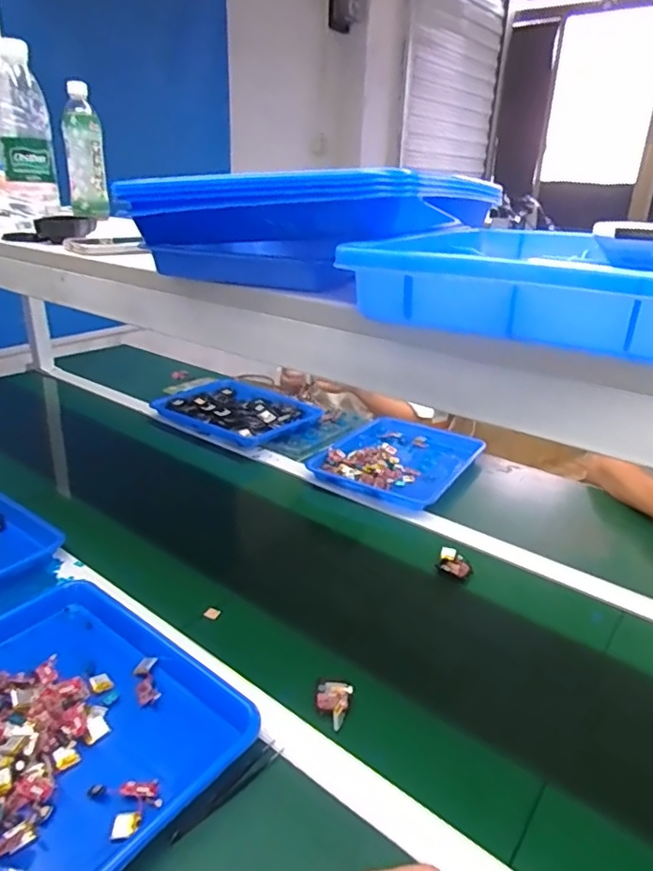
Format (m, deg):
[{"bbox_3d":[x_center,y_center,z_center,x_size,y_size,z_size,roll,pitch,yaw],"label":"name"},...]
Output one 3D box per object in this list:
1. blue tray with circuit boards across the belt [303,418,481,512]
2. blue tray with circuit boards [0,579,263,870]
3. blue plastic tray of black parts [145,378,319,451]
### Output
[{"bbox_3d":[0.146,0.046,1.149,0.259,0.042,0.351,16,27,27],"label":"blue tray with circuit boards across the belt"},{"bbox_3d":[-0.253,0.269,0.548,0.329,0.039,0.258,20,29,34],"label":"blue tray with circuit boards"},{"bbox_3d":[-0.198,-0.061,1.311,0.333,0.029,0.253,19,29,33],"label":"blue plastic tray of black parts"}]

